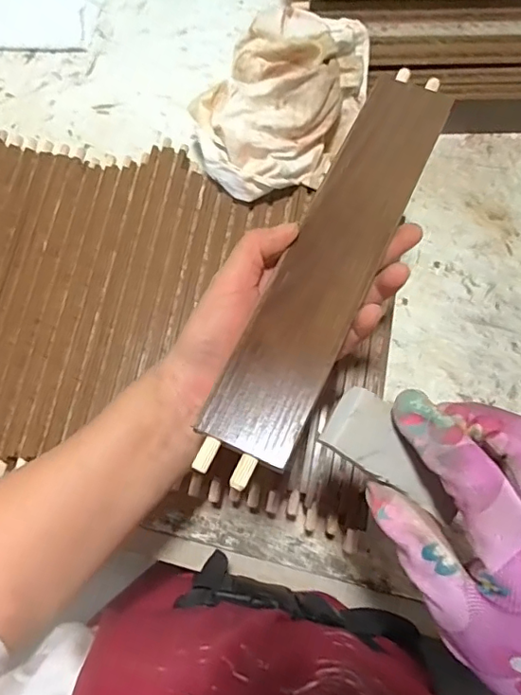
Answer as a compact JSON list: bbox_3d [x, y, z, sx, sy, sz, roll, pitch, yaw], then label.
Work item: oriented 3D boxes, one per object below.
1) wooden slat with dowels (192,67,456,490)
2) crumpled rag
[{"bbox_3d":[0.043,-0.055,0.295,0.049,0.010,0.270,24,71,8],"label":"wooden slat with dowels"},{"bbox_3d":[0.015,-0.211,0.440,0.133,0.058,0.179,14,77,5],"label":"crumpled rag"}]

